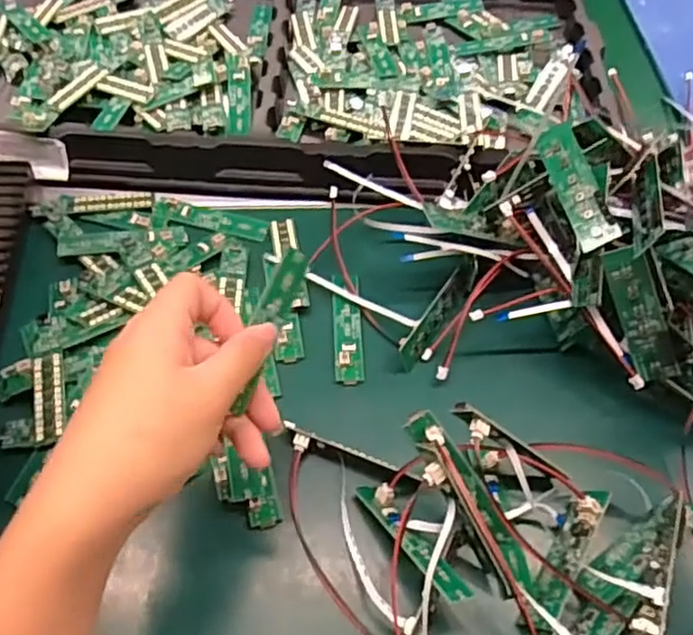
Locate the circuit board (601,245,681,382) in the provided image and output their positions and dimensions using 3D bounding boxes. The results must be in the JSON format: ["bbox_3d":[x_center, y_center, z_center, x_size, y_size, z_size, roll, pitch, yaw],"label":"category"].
[{"bbox_3d":[0.170,-0.001,0.386,0.023,0.082,0.004,-16,17,26],"label":"circuit board"}]

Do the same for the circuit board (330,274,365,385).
[{"bbox_3d":[0.001,0.005,0.436,0.020,0.007,0.082,0,55,-3],"label":"circuit board"}]

